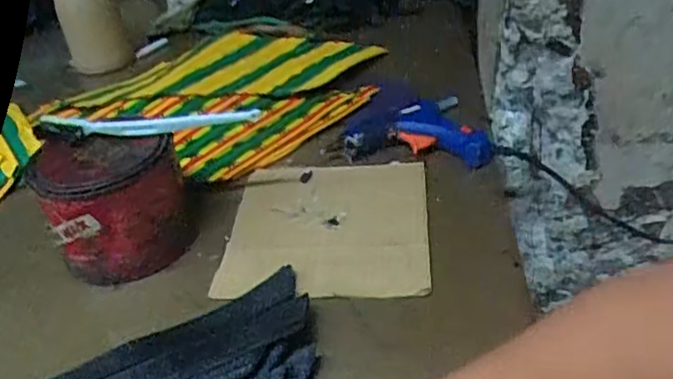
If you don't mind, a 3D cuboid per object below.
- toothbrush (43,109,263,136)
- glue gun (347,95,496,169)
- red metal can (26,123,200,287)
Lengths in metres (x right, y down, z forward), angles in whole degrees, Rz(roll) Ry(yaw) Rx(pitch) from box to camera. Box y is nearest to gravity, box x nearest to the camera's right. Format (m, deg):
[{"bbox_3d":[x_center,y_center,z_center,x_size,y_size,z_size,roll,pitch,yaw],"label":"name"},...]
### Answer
[{"bbox_3d":[-0.141,-0.050,0.459,0.164,0.013,0.021,-3,36,6],"label":"toothbrush"},{"bbox_3d":[0.075,-0.059,0.565,0.125,0.024,0.092,2,37,12],"label":"glue gun"},{"bbox_3d":[-0.163,0.008,0.462,0.098,0.087,0.094,-19,37,-15],"label":"red metal can"}]

